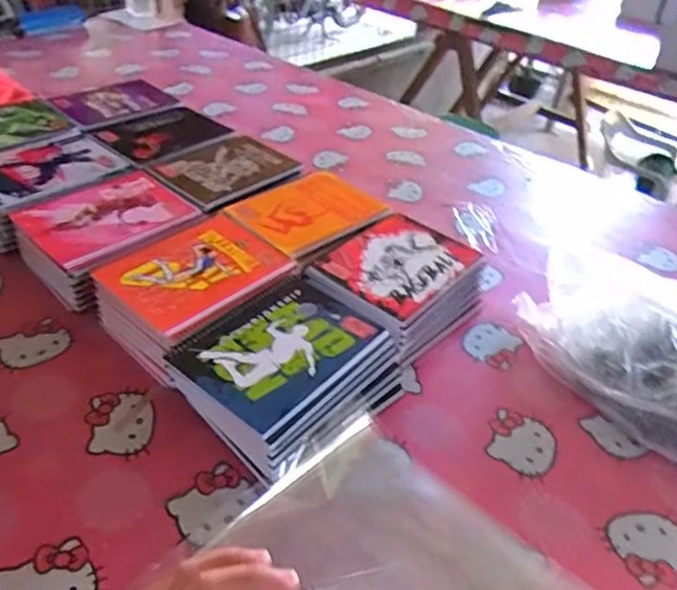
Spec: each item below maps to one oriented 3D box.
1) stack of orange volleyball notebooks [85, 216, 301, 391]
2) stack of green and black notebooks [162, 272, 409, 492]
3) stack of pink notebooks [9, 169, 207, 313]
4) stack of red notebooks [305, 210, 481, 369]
[{"bbox_3d":[-0.180,-0.005,0.738,0.167,0.067,0.215,32,46,28],"label":"stack of orange volleyball notebooks"},{"bbox_3d":[-0.059,0.081,0.644,0.181,0.061,0.220,34,47,30],"label":"stack of green and black notebooks"},{"bbox_3d":[-0.320,-0.088,0.812,0.177,0.067,0.227,31,45,27],"label":"stack of pink notebooks"},{"bbox_3d":[0.078,-0.009,0.791,0.173,0.081,0.217,33,46,29],"label":"stack of red notebooks"}]

